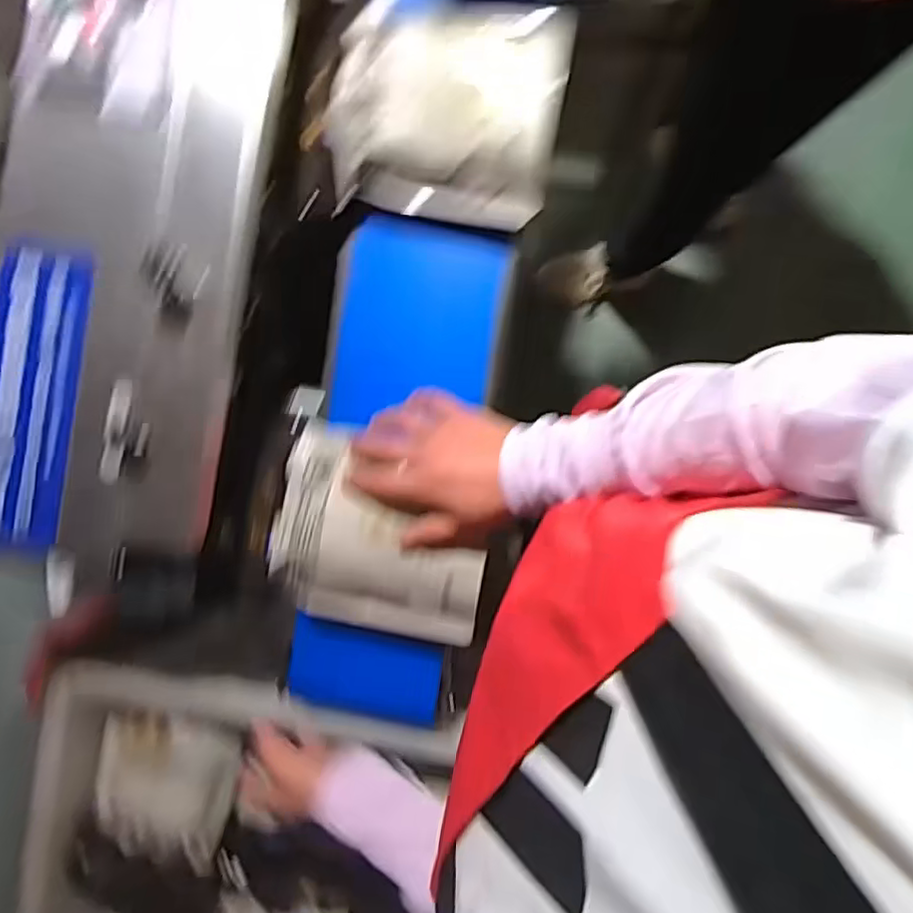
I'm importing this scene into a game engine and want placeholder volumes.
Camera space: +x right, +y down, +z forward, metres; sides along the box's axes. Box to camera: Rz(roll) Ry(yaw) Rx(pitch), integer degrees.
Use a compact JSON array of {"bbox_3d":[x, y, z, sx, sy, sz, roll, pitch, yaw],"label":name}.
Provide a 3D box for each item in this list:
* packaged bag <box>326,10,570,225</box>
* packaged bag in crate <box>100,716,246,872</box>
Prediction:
[{"bbox_3d":[-0.008,-0.278,0.528,0.183,0.056,0.155,6,88,4],"label":"packaged bag"},{"bbox_3d":[-0.306,0.340,0.679,0.139,0.038,0.146,11,88,4],"label":"packaged bag in crate"}]

